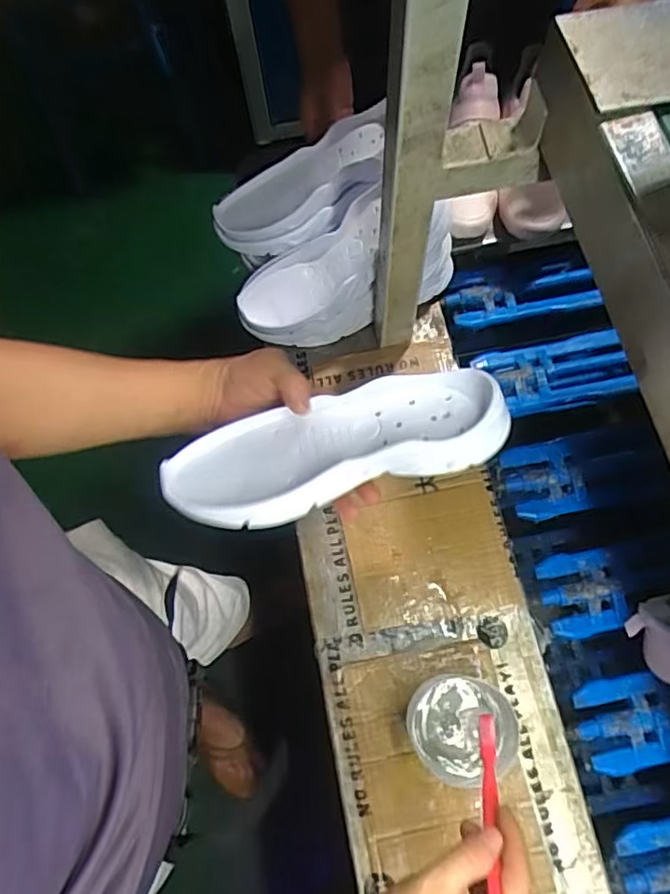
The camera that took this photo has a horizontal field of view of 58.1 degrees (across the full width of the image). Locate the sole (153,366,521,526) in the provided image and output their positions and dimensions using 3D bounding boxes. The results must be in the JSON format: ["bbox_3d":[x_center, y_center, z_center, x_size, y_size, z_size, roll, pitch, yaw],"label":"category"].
[{"bbox_3d":[0.000,-0.001,0.480,0.261,0.037,0.091,-15,69,-2],"label":"sole"}]

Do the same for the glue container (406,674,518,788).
[{"bbox_3d":[0.123,0.276,0.595,0.099,0.057,0.093,-1,68,2],"label":"glue container"}]

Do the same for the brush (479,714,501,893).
[{"bbox_3d":[0.111,0.255,0.430,0.014,0.154,0.017,13,113,7],"label":"brush"}]

